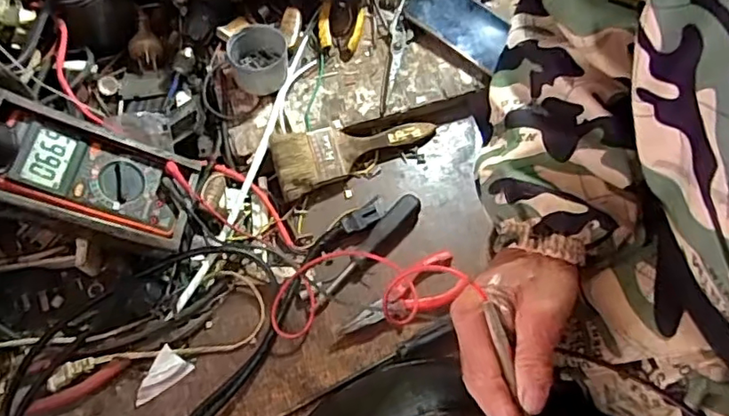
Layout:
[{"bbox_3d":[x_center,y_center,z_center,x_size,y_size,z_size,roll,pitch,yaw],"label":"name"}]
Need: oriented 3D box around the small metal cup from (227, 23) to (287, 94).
[{"bbox_3d":[-0.121,-0.172,0.686,0.069,0.048,0.064,0,66,1],"label":"small metal cup"}]

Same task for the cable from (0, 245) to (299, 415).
[{"bbox_3d":[-0.216,0.147,0.573,0.176,0.028,0.306,40,72,17],"label":"cable"}]

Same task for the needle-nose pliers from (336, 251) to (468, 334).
[{"bbox_3d":[0.039,0.093,0.616,0.140,0.024,0.052,-26,68,-11],"label":"needle-nose pliers"}]

